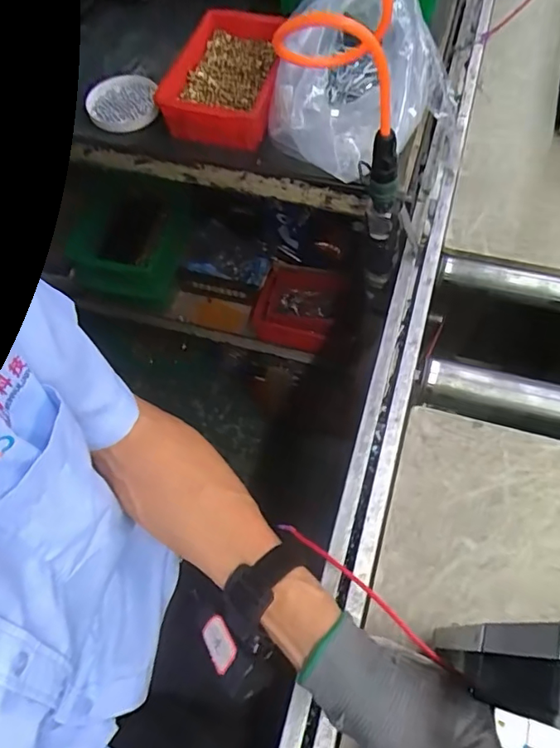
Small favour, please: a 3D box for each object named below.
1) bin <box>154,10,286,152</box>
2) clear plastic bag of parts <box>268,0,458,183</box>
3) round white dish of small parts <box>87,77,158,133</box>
[{"bbox_3d":[-0.072,-0.387,0.698,0.146,0.056,0.200,7,63,6],"label":"bin"},{"bbox_3d":[0.098,-0.348,0.640,0.215,0.129,0.207,-36,67,-15],"label":"clear plastic bag of parts"},{"bbox_3d":[-0.214,-0.367,0.722,0.093,0.012,0.108,-8,63,-1],"label":"round white dish of small parts"}]

